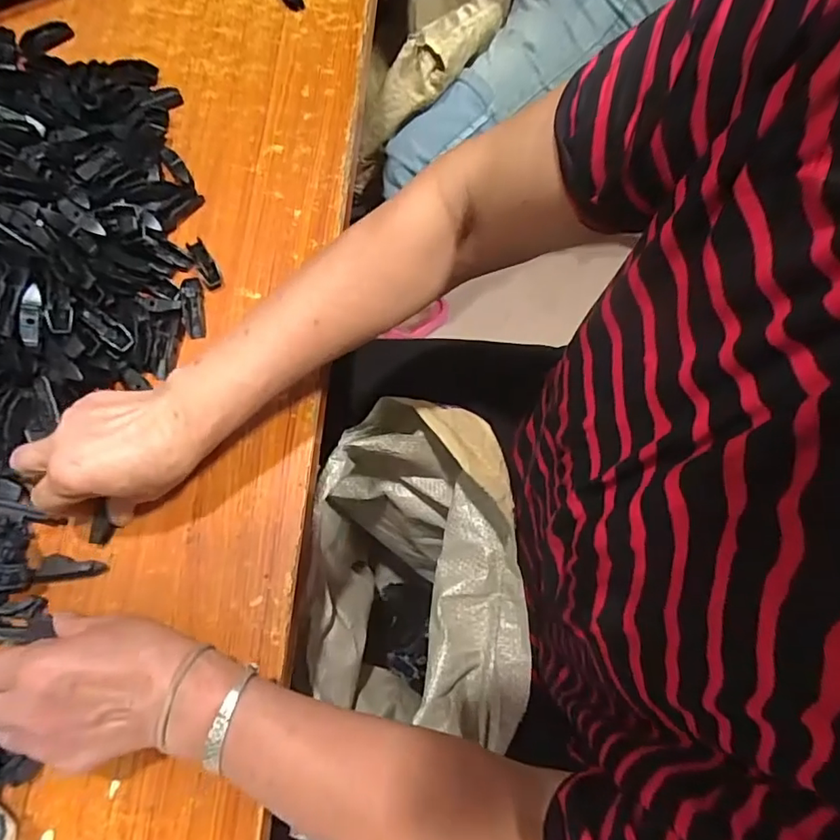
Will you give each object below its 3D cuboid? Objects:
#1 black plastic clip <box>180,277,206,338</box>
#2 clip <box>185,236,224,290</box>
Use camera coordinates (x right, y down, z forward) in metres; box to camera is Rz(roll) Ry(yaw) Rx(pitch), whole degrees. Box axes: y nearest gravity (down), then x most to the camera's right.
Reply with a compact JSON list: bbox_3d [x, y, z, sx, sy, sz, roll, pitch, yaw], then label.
[{"bbox_3d":[-0.196,-0.098,0.465,0.017,0.012,0.053,-6,74,-3],"label":"black plastic clip"},{"bbox_3d":[-0.191,-0.139,0.475,0.018,0.005,0.052,-27,76,-8],"label":"clip"}]

